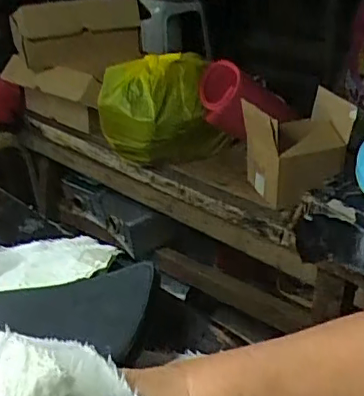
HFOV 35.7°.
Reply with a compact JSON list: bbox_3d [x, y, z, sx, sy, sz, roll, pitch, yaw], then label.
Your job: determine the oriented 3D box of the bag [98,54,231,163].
[{"bbox_3d":[-0.041,-0.172,1.143,0.245,0.197,0.150,-7,31,-6],"label":"bag"}]

